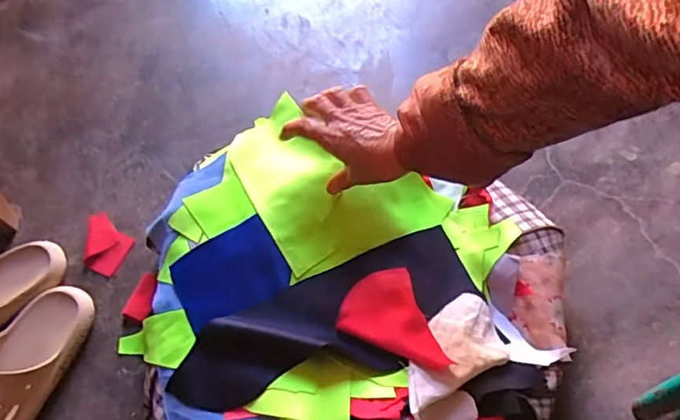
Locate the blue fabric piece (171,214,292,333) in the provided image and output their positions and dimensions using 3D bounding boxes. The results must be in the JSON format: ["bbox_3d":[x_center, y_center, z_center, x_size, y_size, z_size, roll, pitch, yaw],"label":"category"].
[{"bbox_3d":[-0.122,0.067,0.589,0.118,0.017,0.093,-24,61,-11],"label":"blue fabric piece"}]

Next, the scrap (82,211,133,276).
[{"bbox_3d":[-0.325,0.044,0.729,0.092,0.006,0.061,37,68,21],"label":"scrap"}]

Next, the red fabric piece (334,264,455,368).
[{"bbox_3d":[0.048,0.117,0.547,0.085,0.026,0.120,-21,60,-9],"label":"red fabric piece"}]

